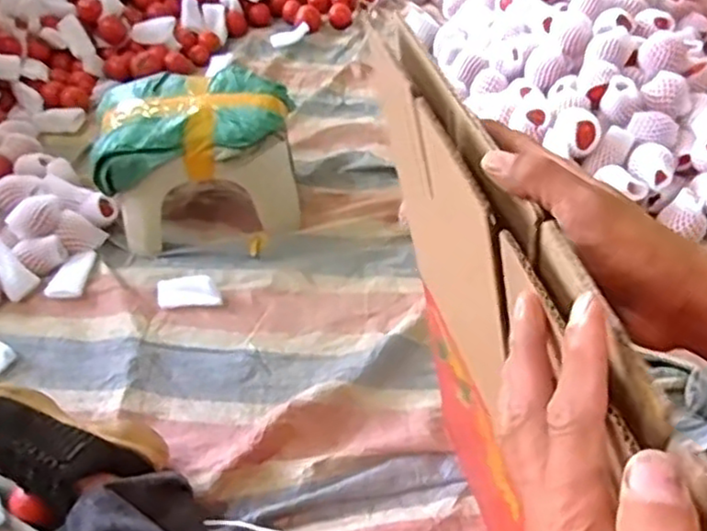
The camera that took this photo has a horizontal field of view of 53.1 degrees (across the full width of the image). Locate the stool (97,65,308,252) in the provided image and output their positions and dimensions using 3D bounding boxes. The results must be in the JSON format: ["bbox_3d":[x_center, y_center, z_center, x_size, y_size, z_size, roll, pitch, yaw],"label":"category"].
[{"bbox_3d":[-0.269,-0.191,1.244,0.333,0.213,0.232,-11,46,-8],"label":"stool"}]

